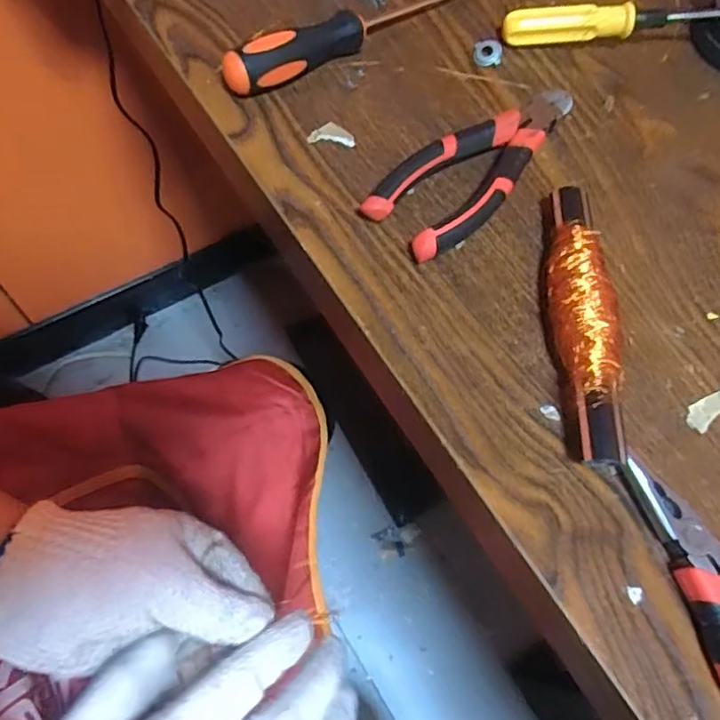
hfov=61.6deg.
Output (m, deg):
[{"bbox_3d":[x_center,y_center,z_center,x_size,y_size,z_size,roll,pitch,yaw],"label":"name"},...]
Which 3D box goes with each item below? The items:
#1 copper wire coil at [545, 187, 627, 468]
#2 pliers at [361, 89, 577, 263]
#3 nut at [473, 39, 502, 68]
[{"bbox_3d":[0.110,-0.022,0.303,0.033,0.024,0.149,7,65,-2],"label":"copper wire coil"},{"bbox_3d":[0.068,-0.114,0.343,0.054,0.018,0.148,42,68,13],"label":"pliers"},{"bbox_3d":[0.083,-0.199,0.391,0.018,0.008,0.018,2,65,-5],"label":"nut"}]

